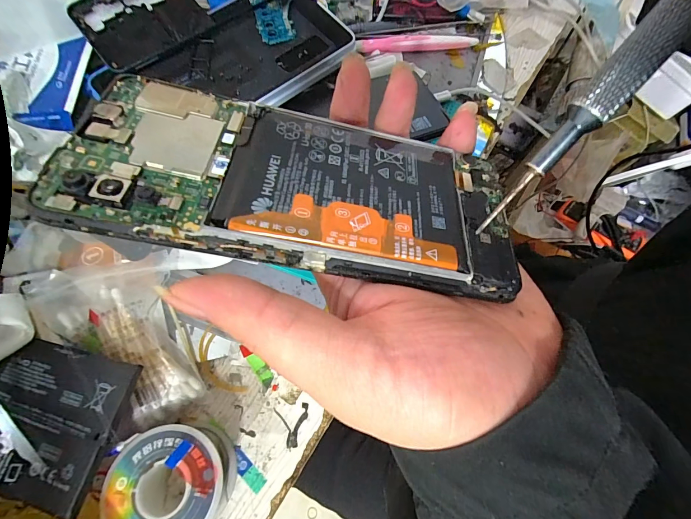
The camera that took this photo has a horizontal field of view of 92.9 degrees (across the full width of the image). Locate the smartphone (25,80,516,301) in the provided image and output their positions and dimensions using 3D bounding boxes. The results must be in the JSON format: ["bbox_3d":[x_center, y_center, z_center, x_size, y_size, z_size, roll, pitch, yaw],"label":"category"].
[{"bbox_3d":[-0.014,-0.029,0.122,0.157,0.011,0.068,10,67,-7],"label":"smartphone"}]

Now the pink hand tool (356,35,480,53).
[{"bbox_3d":[0.069,-0.205,0.312,0.116,0.010,0.013,-4,67,-5],"label":"pink hand tool"}]

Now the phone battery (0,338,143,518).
[{"bbox_3d":[-0.150,0.077,0.162,0.087,0.004,0.065,8,67,14],"label":"phone battery"}]

